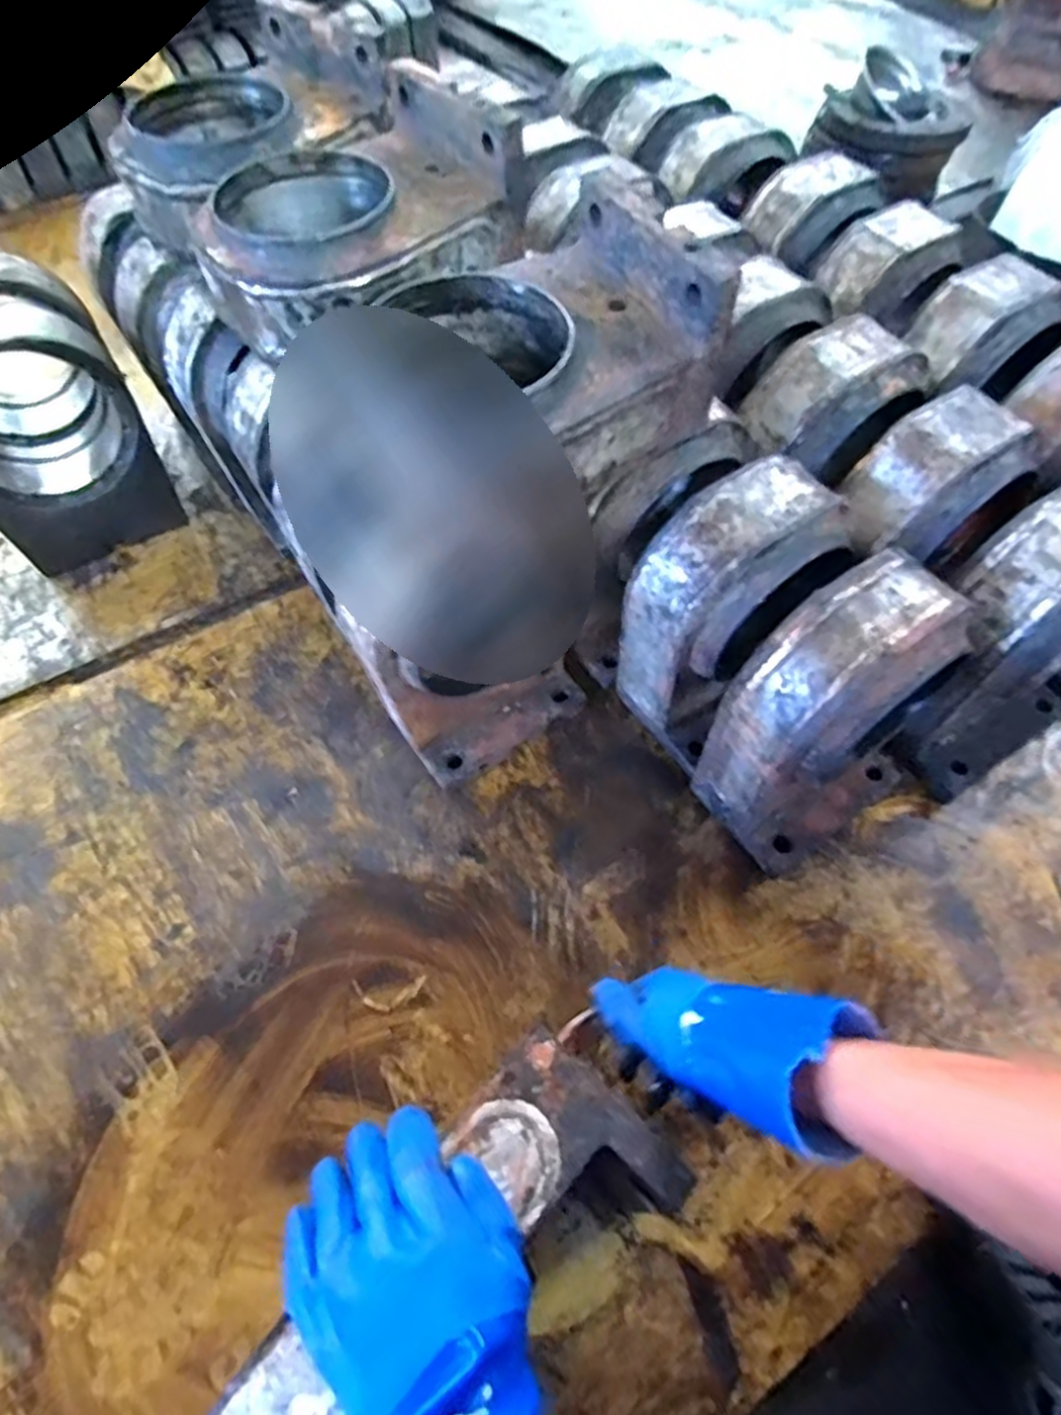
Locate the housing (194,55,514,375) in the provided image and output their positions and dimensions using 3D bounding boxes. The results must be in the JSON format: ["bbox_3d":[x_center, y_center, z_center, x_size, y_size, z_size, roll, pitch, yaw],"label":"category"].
[{"bbox_3d":[-0.177,-0.498,0.742,0.308,0.120,0.211,-38,66,-21],"label":"housing"}]

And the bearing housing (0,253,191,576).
[{"bbox_3d":[-0.634,-0.372,0.953,0.214,0.305,0.221,-27,63,-15],"label":"bearing housing"}]

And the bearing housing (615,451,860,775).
[{"bbox_3d":[0.215,-0.097,0.762,0.217,0.283,0.124,-31,64,-17],"label":"bearing housing"}]

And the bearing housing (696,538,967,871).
[{"bbox_3d":[0.296,0.016,0.712,0.209,0.307,0.135,-32,65,-17],"label":"bearing housing"}]

